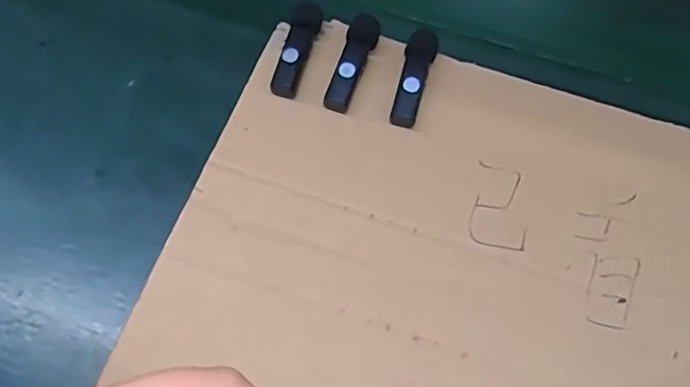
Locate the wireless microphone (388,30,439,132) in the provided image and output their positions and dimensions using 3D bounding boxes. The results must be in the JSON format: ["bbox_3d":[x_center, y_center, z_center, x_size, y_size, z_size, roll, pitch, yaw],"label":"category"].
[{"bbox_3d":[0.042,-0.071,0.348,0.018,0.014,0.063,17,68,4],"label":"wireless microphone"}]

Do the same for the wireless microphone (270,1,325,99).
[{"bbox_3d":[-0.030,-0.090,0.353,0.015,0.017,0.062,17,68,4],"label":"wireless microphone"}]

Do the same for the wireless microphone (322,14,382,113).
[{"bbox_3d":[0.006,-0.080,0.351,0.019,0.014,0.067,17,68,4],"label":"wireless microphone"}]

